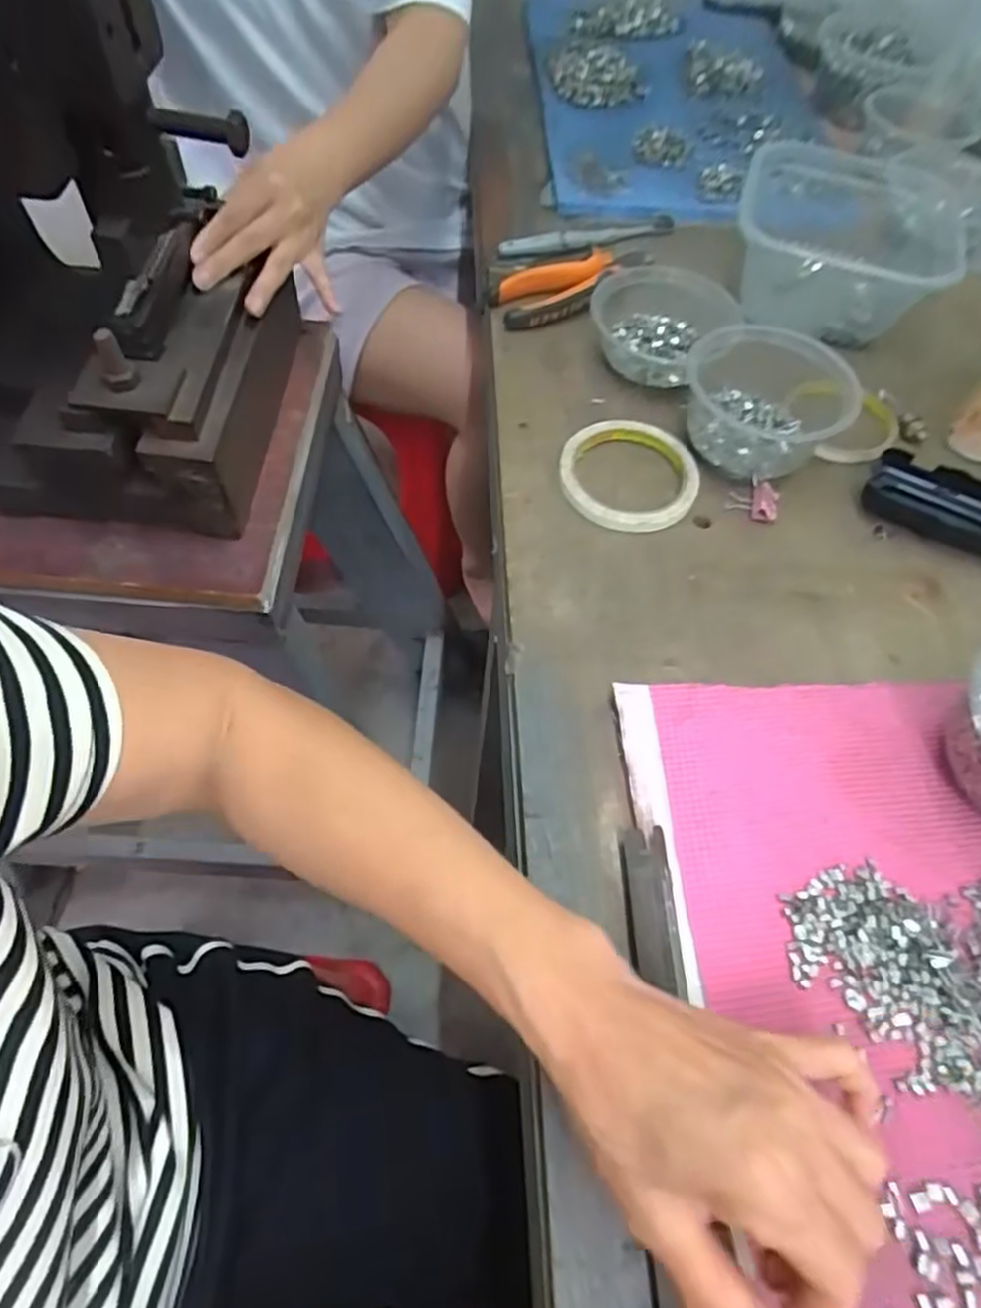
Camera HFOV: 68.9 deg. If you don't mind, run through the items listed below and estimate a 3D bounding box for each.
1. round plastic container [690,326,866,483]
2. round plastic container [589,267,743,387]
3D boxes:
[{"bbox_3d":[0.205,-0.193,0.527,0.118,0.049,0.145,29,62,14],"label":"round plastic container"},{"bbox_3d":[0.134,-0.262,0.561,0.111,0.045,0.109,2,59,-3],"label":"round plastic container"}]

